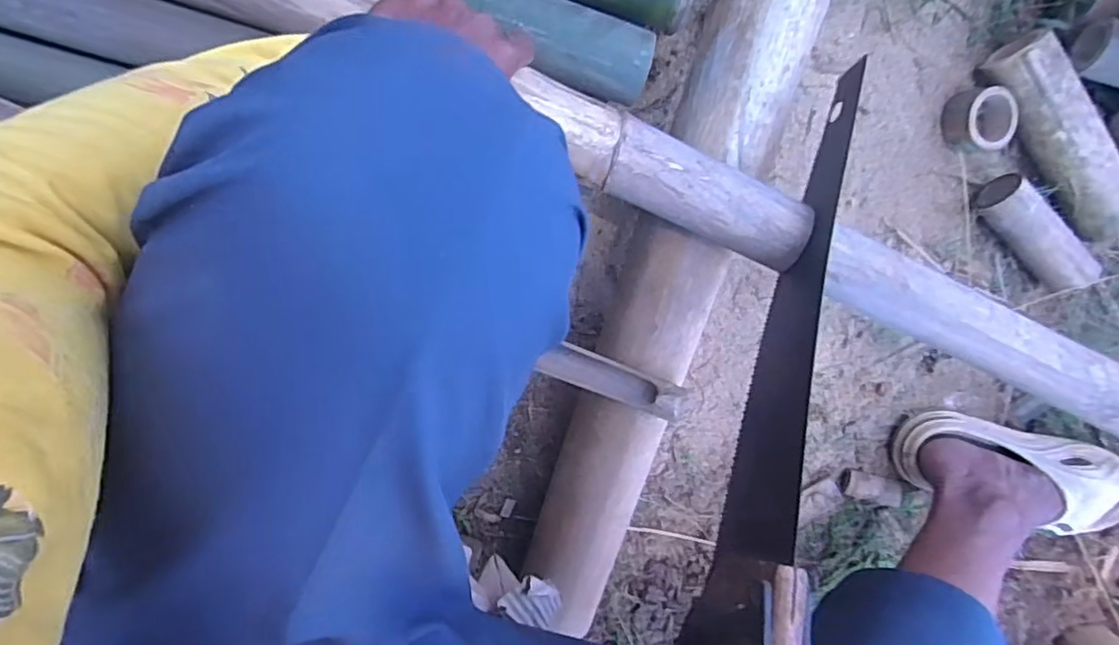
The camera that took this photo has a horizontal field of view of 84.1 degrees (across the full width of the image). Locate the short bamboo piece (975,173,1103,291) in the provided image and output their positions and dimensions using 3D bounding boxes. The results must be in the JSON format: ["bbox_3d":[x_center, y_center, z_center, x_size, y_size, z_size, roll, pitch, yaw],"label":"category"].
[{"bbox_3d":[0.530,-0.093,0.691,0.156,0.053,0.046,42,89,-9],"label":"short bamboo piece"}]

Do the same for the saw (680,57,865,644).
[{"bbox_3d":[0.161,0.040,0.455,0.030,0.105,0.482,18,72,-9],"label":"saw"}]

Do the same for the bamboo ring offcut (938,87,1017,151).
[{"bbox_3d":[0.459,-0.221,0.675,0.069,0.033,0.066,-5,96,-7],"label":"bamboo ring offcut"}]

